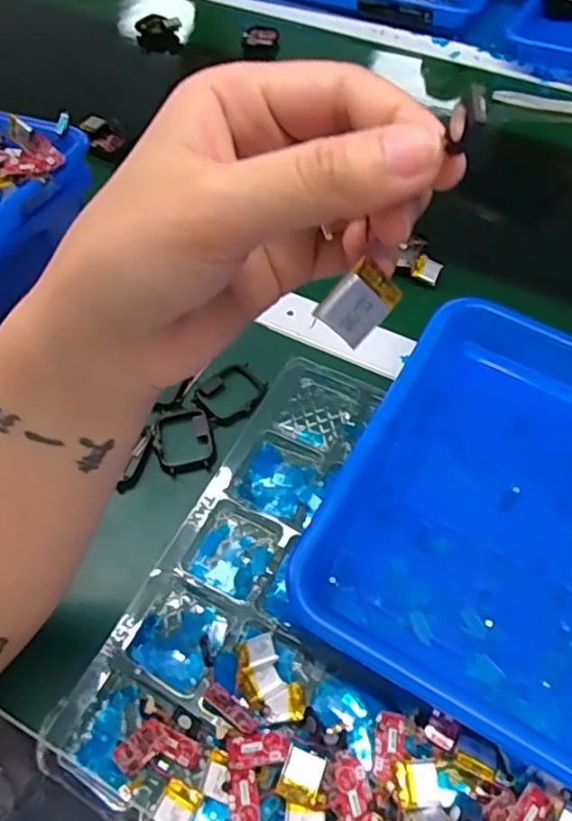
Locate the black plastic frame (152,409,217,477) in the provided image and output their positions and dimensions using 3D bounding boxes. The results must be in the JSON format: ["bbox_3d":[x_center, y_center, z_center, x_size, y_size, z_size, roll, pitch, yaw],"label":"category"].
[{"bbox_3d":[-0.066,0.019,0.395,0.038,0.012,0.042,-19,58,-12],"label":"black plastic frame"}]

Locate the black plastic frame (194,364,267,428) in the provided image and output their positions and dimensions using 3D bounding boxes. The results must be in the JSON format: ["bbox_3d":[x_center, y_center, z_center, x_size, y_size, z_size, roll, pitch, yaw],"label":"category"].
[{"bbox_3d":[-0.036,-0.012,0.412,0.044,0.005,0.042,-34,62,-21],"label":"black plastic frame"}]

